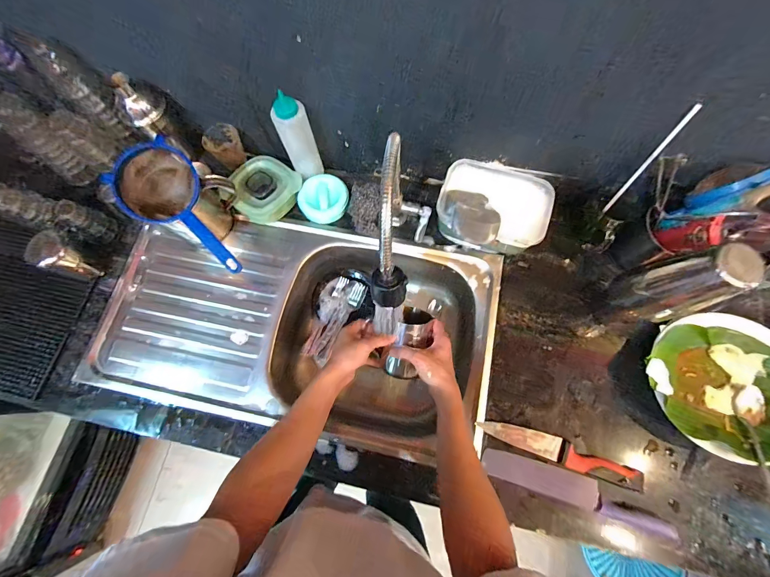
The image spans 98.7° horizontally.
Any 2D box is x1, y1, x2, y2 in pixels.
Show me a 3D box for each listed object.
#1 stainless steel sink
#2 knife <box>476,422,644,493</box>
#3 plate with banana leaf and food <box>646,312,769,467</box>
[{"bbox_3d":[-0.166,0.072,0.690,0.733,0.136,0.384,10,74,6],"label":"stainless steel sink"},{"bbox_3d":[0.288,0.270,0.548,0.257,0.019,0.038,20,76,7],"label":"knife"},{"bbox_3d":[0.547,0.158,0.545,0.219,0.071,0.222,-1,74,2],"label":"plate with banana leaf and food"}]

